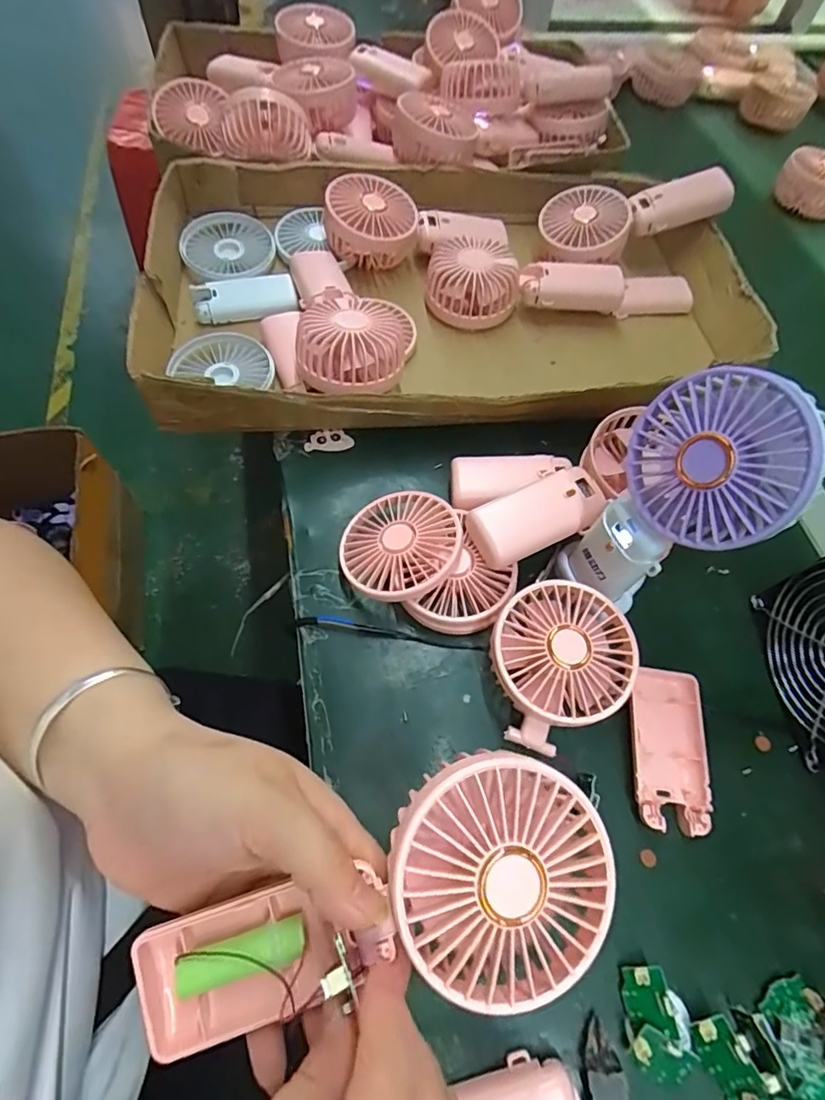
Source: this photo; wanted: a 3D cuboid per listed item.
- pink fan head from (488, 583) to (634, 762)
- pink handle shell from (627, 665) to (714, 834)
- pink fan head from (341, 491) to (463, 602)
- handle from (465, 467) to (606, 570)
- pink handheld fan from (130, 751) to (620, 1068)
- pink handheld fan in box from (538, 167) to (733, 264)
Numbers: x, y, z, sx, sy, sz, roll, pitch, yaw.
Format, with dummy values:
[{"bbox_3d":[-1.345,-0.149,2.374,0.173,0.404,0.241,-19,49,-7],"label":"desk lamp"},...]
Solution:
[{"bbox_3d":[0.092,0.071,0.334,0.093,0.046,0.088,-27,67,-17],"label":"pink fan head"},{"bbox_3d":[0.161,0.125,0.329,0.047,0.016,0.095,12,62,3],"label":"pink handle shell"},{"bbox_3d":[-0.008,-0.005,0.367,0.084,0.013,0.085,-2,59,13],"label":"pink fan head"},{"bbox_3d":[0.087,-0.024,0.359,0.091,0.026,0.044,-20,65,-14],"label":"handle"},{"bbox_3d":[-0.011,0.148,0.208,0.186,0.039,0.085,-21,73,1],"label":"pink handheld fan"},{"bbox_3d":[0.215,-0.344,0.522,0.177,0.029,0.083,-23,78,3],"label":"pink handheld fan in box"}]

